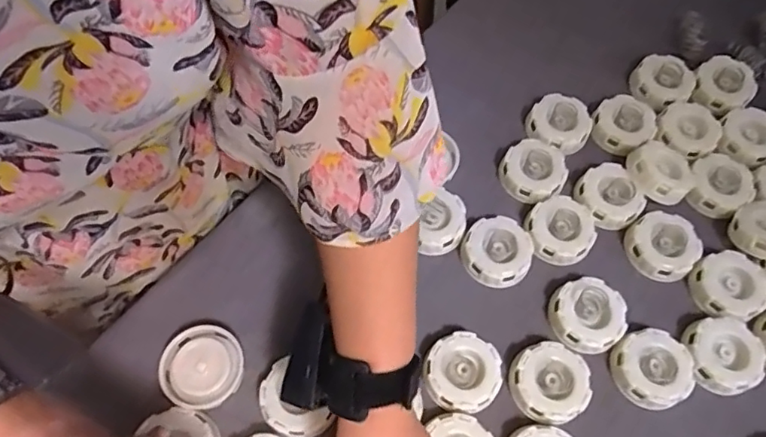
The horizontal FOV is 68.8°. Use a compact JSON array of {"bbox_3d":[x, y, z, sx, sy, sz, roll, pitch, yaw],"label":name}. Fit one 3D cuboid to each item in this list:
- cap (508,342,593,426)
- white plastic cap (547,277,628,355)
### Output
[{"bbox_3d":[0.141,0.138,0.473,0.065,0.024,0.063,1,64,-1],"label":"cap"},{"bbox_3d":[0.184,0.088,0.505,0.068,0.024,0.063,1,64,-1],"label":"white plastic cap"}]

